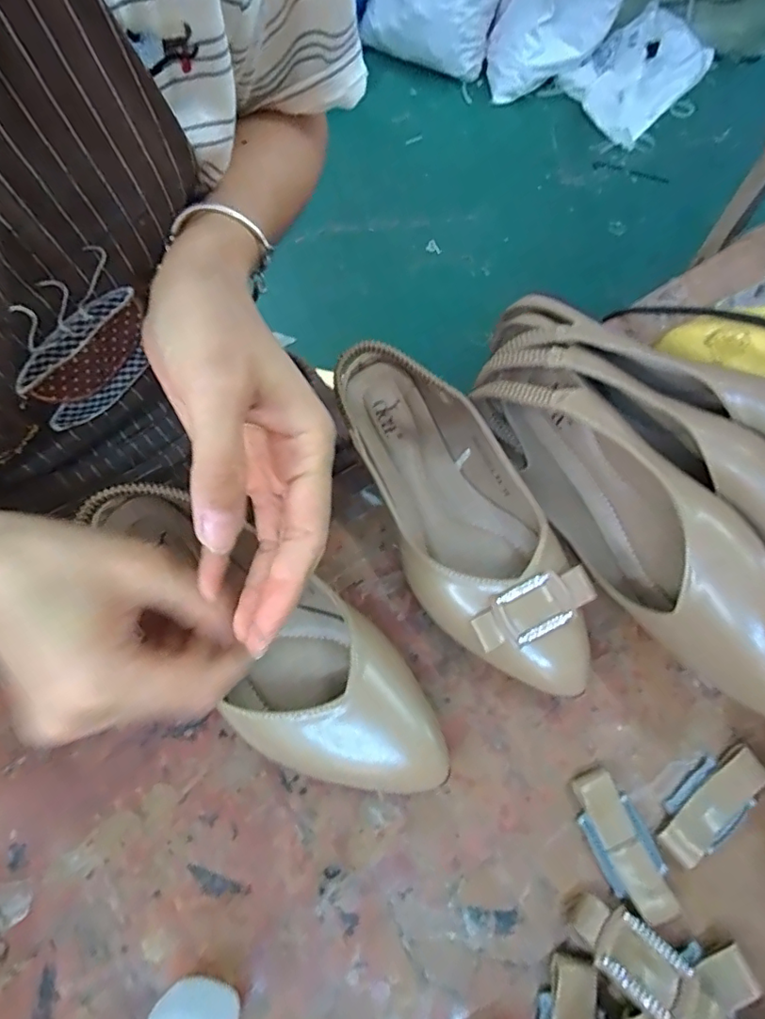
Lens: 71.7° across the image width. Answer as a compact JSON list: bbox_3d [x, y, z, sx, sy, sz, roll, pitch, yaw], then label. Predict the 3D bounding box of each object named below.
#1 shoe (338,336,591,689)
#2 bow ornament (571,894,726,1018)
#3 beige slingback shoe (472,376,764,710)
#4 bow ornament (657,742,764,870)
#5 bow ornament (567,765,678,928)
[{"bbox_3d":[0.042,-0.005,0.312,0.077,0.065,0.228,-23,67,-8],"label":"shoe"},{"bbox_3d":[0.115,0.202,0.233,0.063,0.012,0.028,33,47,30],"label":"bow ornament"},{"bbox_3d":[0.134,0.002,0.295,0.047,0.081,0.220,-27,67,-10],"label":"beige slingback shoe"},{"bbox_3d":[0.167,0.149,0.267,0.065,0.006,0.029,-36,69,-13],"label":"bow ornament"},{"bbox_3d":[0.118,0.165,0.262,0.029,0.007,0.065,-22,67,-7],"label":"bow ornament"}]

